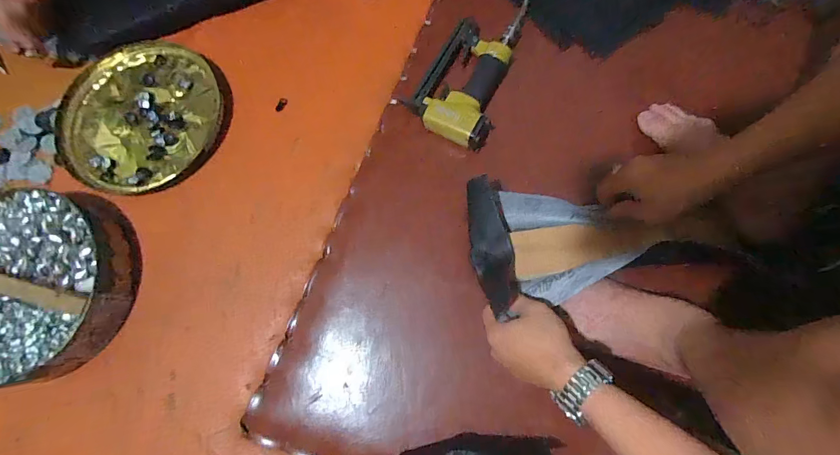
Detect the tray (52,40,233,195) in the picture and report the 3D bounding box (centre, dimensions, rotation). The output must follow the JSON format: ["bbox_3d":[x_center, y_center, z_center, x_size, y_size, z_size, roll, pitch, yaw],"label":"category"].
[{"bbox_3d":[-0.448,-0.181,0.608,0.268,0.020,0.259,0,76,1],"label":"tray"}]

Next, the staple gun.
[{"bbox_3d":[0.078,-0.226,0.588,0.140,0.043,0.198,33,79,8],"label":"staple gun"}]

